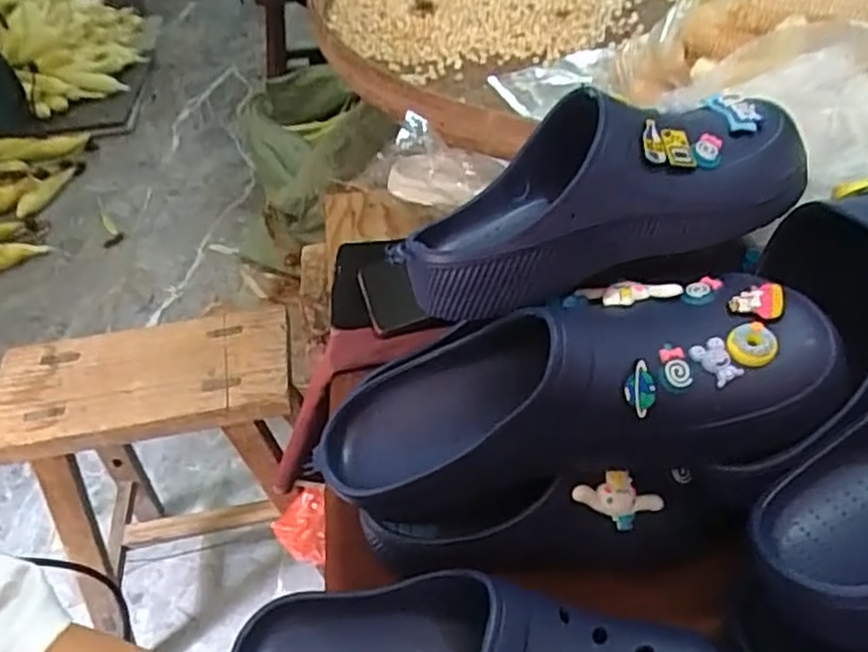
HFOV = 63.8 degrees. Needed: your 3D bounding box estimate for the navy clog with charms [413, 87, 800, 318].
[{"bbox_3d":[0.103,-0.086,0.417,0.254,0.073,0.109,-16,44,-9],"label":"navy clog with charms"}]

